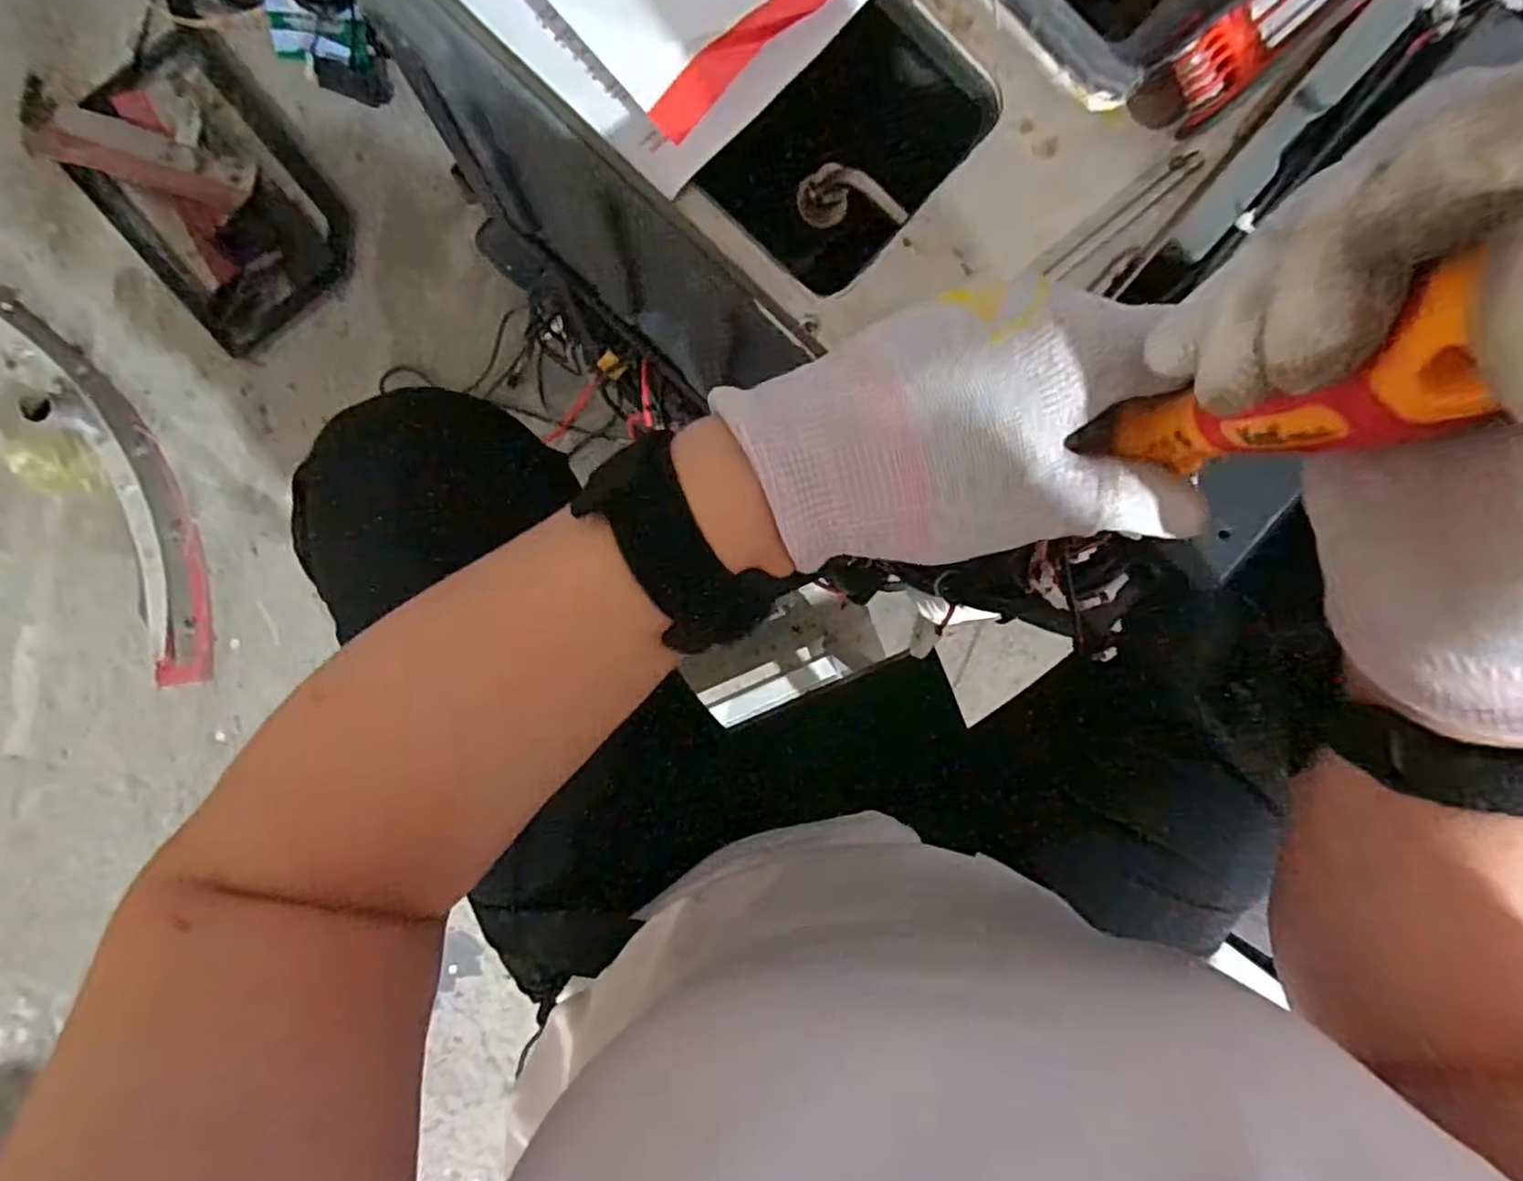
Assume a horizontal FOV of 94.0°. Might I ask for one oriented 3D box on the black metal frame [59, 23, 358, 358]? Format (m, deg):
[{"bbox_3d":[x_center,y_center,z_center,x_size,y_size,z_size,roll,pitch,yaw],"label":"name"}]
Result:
[{"bbox_3d":[-0.603,-0.444,0.790,0.220,0.038,0.289,-39,96,-1],"label":"black metal frame"}]

